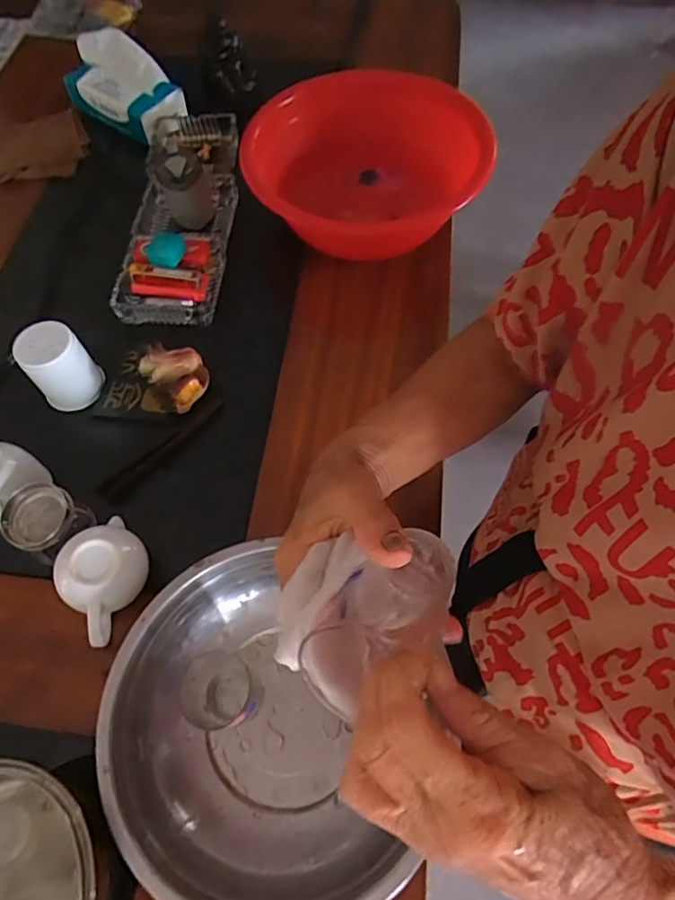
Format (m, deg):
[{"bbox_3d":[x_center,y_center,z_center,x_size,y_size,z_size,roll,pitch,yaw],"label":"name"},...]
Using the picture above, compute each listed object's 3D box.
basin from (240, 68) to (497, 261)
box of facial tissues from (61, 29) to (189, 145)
[{"bbox_3d":[0.055,-0.391,0.752,0.297,0.109,0.297,-1,62,2],"label":"basin"},{"bbox_3d":[-0.323,-0.549,0.841,0.167,0.080,0.107,33,68,18],"label":"box of facial tissues"}]

